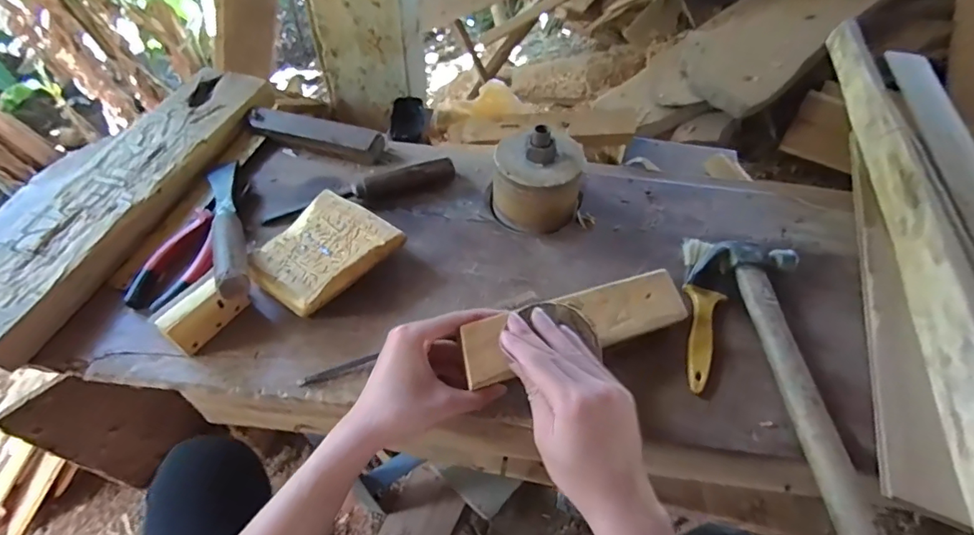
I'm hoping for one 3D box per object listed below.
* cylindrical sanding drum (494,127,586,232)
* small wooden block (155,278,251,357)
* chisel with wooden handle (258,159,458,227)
[{"bbox_3d":[0.057,-0.103,0.559,0.102,0.099,0.090,7,53,2],"label":"cylindrical sanding drum"},{"bbox_3d":[-0.272,0.044,0.467,0.018,0.048,0.071,31,58,19],"label":"small wooden block"},{"bbox_3d":[-0.149,-0.091,0.582,0.226,0.033,0.036,-13,55,-13],"label":"chisel with wooden handle"}]

